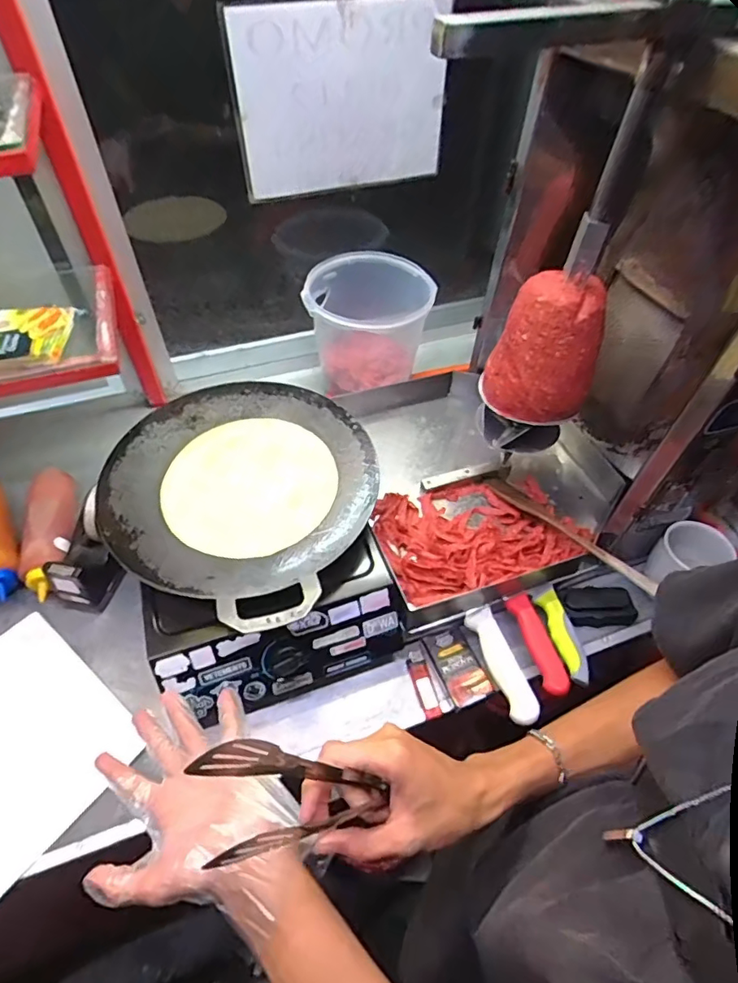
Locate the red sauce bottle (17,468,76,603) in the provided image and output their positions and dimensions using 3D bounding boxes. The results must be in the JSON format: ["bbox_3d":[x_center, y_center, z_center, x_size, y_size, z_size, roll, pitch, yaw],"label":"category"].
[{"bbox_3d":[-0.442,0.052,0.714,0.058,0.061,0.182,-8,53,-6],"label":"red sauce bottle"}]

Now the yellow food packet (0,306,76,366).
[{"bbox_3d":[-0.402,-0.182,0.602,0.092,0.018,0.098,-6,52,-4],"label":"yellow food packet"}]

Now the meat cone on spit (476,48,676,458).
[{"bbox_3d":[0.203,-0.205,0.560,0.112,0.378,0.096,12,53,9],"label":"meat cone on spit"}]

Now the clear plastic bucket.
[{"bbox_3d":[0.002,-0.286,0.869,0.198,0.162,0.201,0,52,0],"label":"clear plastic bucket"}]

